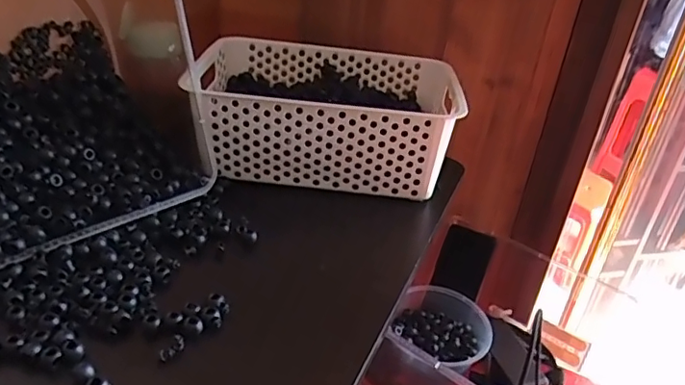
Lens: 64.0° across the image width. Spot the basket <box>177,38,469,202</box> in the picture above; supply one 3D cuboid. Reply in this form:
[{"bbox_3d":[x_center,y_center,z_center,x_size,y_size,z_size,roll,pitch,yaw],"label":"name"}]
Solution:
[{"bbox_3d":[-0.019,-0.097,0.672,0.291,0.107,0.199,6,31,-1],"label":"basket"}]

